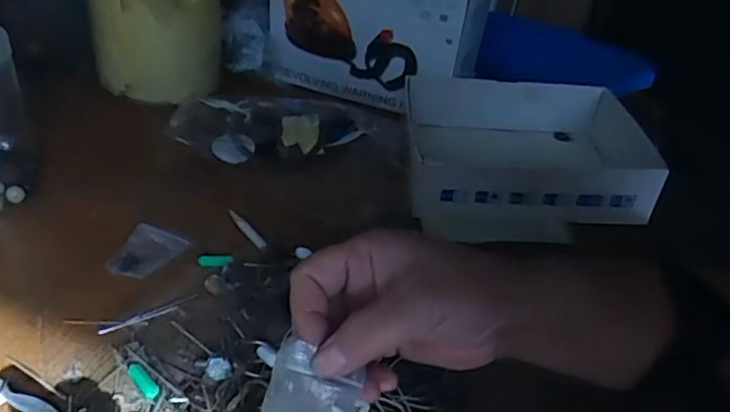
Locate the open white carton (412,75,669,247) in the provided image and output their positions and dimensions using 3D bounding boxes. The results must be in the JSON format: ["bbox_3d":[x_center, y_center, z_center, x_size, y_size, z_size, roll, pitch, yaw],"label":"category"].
[{"bbox_3d":[0.142,-0.043,0.559,0.206,0.073,0.171,5,36,-3],"label":"open white carton"}]

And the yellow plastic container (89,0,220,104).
[{"bbox_3d":[-0.202,-0.179,0.595,0.116,0.121,0.102,-4,38,-16],"label":"yellow plastic container"}]

